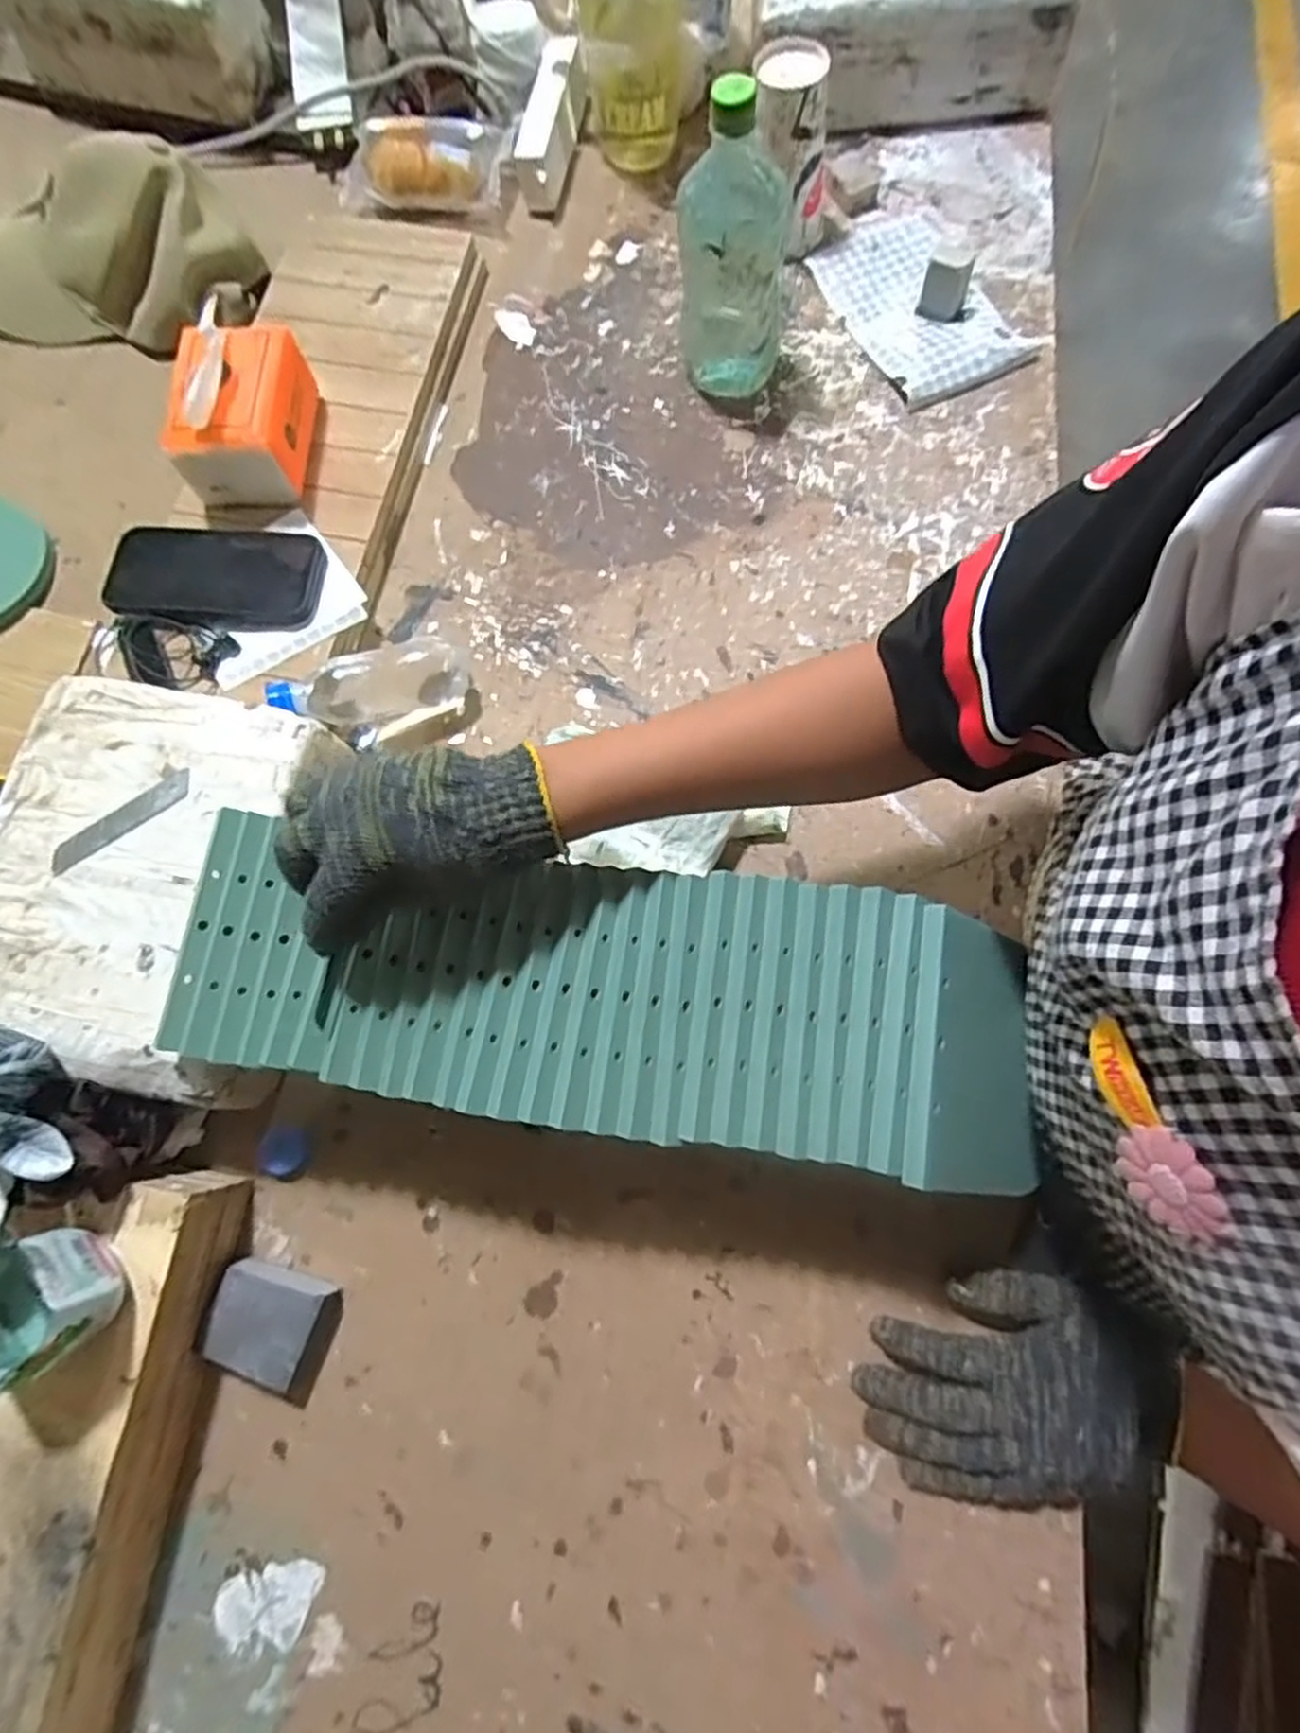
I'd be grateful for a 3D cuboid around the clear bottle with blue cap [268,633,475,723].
[{"bbox_3d":[-0.213,-0.143,0.586,0.150,0.048,0.057,-16,73,-18],"label":"clear bottle with blue cap"}]

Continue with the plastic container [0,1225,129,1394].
[{"bbox_3d":[-0.338,0.241,0.414,0.072,0.054,0.069,-25,74,-6],"label":"plastic container"}]

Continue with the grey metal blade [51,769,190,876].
[{"bbox_3d":[-0.347,-0.030,0.495,0.098,0.004,0.020,-35,76,-8],"label":"grey metal blade"}]

